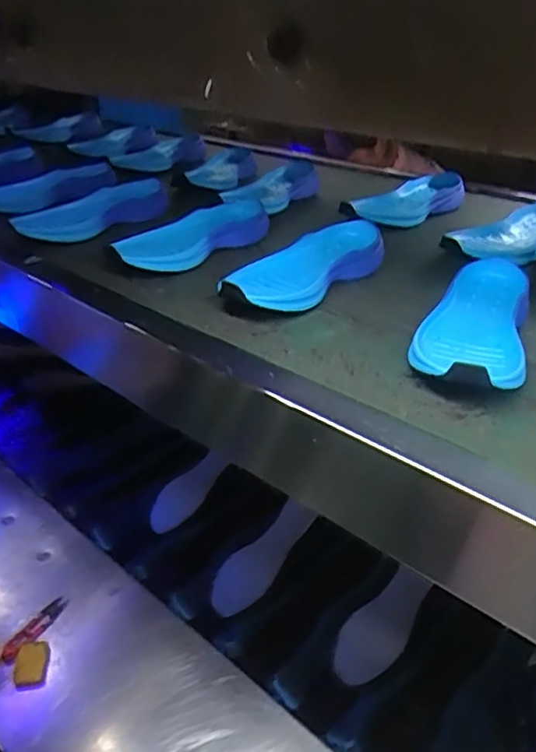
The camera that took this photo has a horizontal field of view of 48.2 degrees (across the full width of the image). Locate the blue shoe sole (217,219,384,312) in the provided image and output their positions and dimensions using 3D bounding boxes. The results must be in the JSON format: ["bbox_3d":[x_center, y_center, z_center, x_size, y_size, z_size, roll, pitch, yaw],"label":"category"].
[{"bbox_3d":[0.040,-0.123,0.669,0.097,0.053,0.234,24,35,32],"label":"blue shoe sole"}]

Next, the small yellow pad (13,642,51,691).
[{"bbox_3d":[-0.289,0.354,0.732,0.038,0.010,0.058,-1,30,-9],"label":"small yellow pad"}]

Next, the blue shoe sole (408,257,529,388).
[{"bbox_3d":[0.187,-0.044,0.545,0.096,0.052,0.228,13,31,16],"label":"blue shoe sole"}]

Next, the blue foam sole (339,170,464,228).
[{"bbox_3d":[0.215,-0.265,0.928,0.093,0.063,0.240,28,37,36],"label":"blue foam sole"}]

